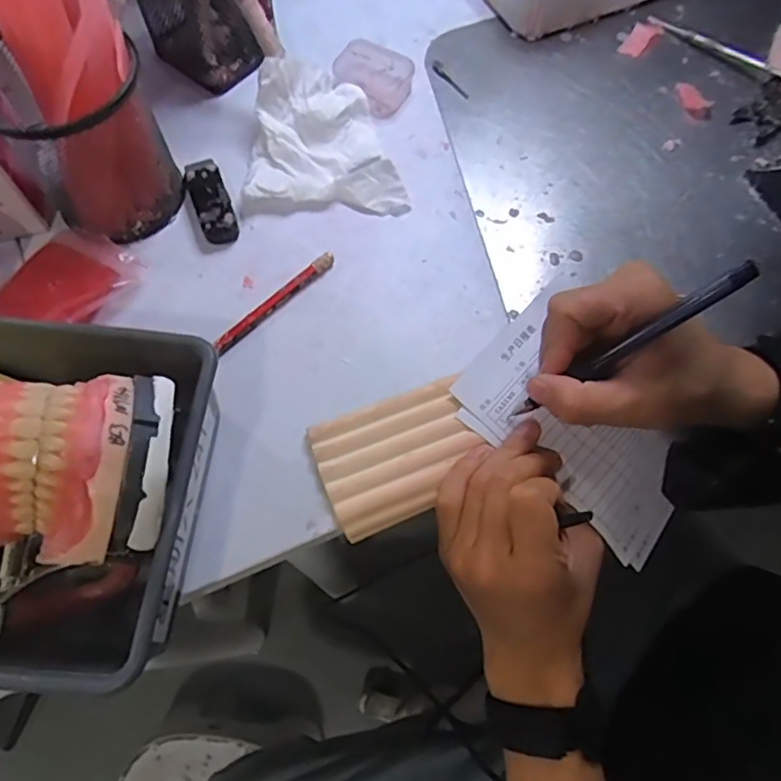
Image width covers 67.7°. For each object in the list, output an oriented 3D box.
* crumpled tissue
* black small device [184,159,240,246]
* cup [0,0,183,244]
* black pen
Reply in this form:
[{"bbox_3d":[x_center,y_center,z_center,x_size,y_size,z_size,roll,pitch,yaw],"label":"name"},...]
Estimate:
[{"bbox_3d":[-0.041,-0.177,0.397,0.106,0.037,0.105,3,68,1],"label":"crumpled tissue"},{"bbox_3d":[-0.118,-0.125,0.385,0.023,0.015,0.061,-22,70,-9],"label":"black small device"},{"bbox_3d":[-0.180,-0.163,0.332,0.089,0.136,0.096,0,68,0],"label":"cup"},{"bbox_3d":[0.113,-0.019,0.286,0.012,0.133,0.008,0,61,-43],"label":"black pen"}]

